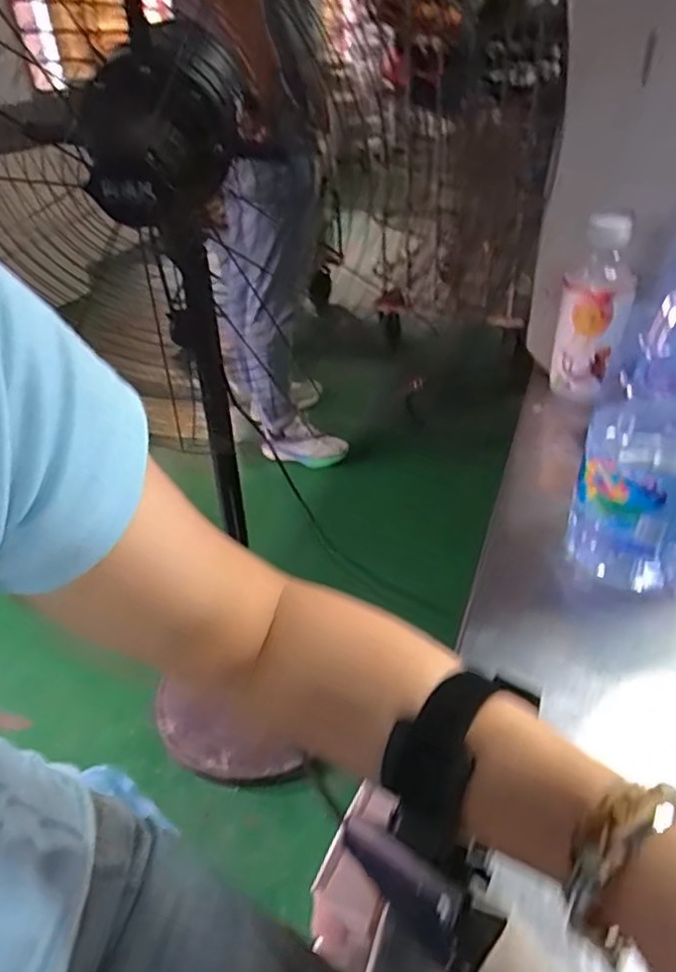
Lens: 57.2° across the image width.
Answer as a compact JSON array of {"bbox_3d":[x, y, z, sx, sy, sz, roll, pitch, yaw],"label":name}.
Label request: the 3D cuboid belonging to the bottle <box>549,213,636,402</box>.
[{"bbox_3d":[0.257,-0.175,0.627,0.068,0.171,0.055,10,37,20],"label":"bottle"}]

